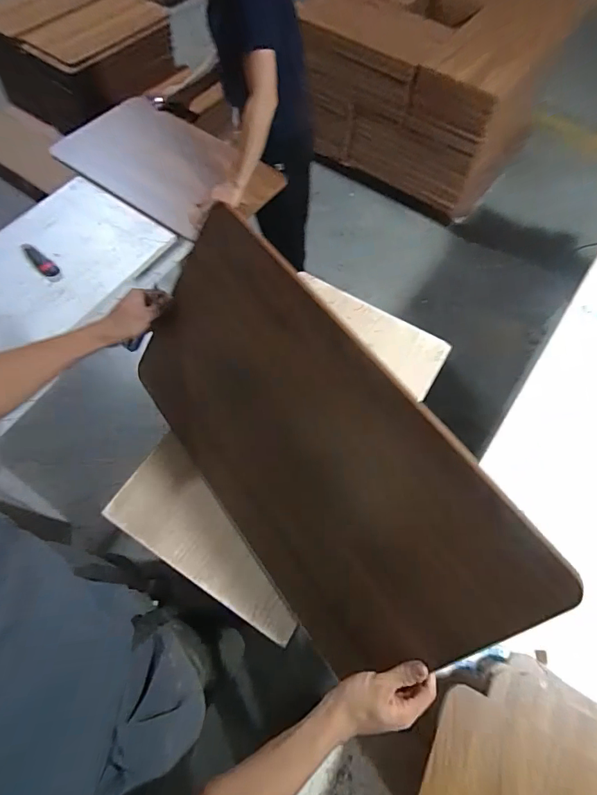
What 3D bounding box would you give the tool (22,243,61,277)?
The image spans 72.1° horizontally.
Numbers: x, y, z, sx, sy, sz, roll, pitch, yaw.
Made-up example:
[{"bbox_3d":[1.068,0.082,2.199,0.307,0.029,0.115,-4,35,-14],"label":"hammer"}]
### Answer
[{"bbox_3d":[-0.702,-0.376,1.119,0.041,0.023,0.135,-40,72,-17],"label":"tool"}]

